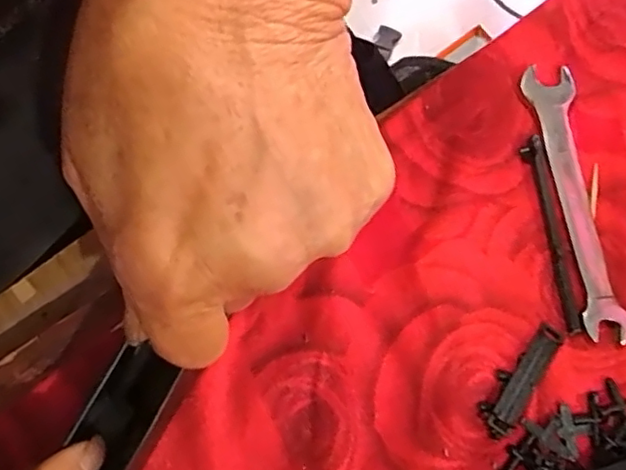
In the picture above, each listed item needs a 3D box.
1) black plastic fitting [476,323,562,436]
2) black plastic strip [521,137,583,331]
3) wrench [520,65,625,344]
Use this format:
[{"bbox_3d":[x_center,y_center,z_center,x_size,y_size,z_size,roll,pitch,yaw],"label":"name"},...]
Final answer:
[{"bbox_3d":[0.081,0.056,0.233,0.014,0.004,0.048,37,80,6],"label":"black plastic fitting"},{"bbox_3d":[0.099,-0.001,0.246,0.008,0.005,0.080,-11,79,-3],"label":"black plastic strip"},{"bbox_3d":[0.109,-0.015,0.247,0.020,0.004,0.115,-9,78,-3],"label":"wrench"}]

